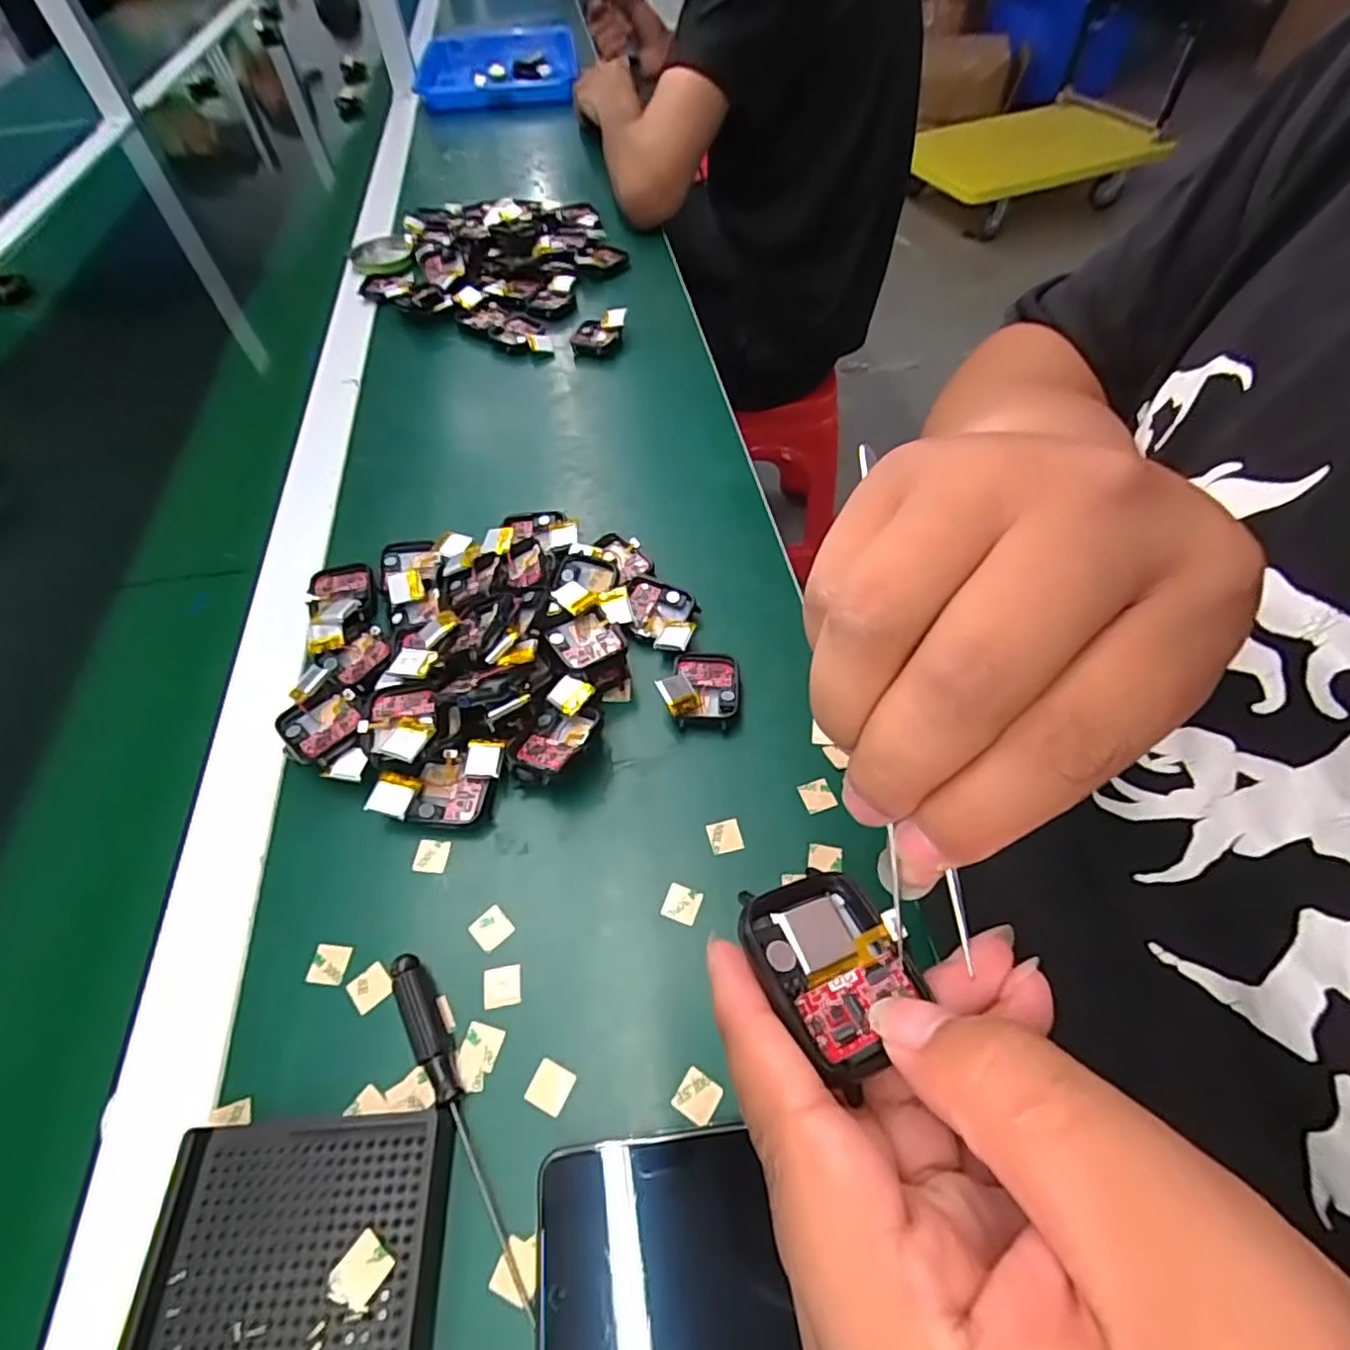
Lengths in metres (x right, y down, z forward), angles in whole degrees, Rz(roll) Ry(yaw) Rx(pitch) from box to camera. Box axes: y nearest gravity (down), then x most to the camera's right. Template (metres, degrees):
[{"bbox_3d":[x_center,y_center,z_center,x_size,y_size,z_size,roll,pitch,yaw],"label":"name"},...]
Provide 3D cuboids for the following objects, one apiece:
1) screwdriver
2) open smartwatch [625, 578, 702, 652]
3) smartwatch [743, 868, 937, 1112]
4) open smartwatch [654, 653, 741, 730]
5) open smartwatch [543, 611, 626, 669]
[{"bbox_3d":[-0.082,0.166,0.247,0.012,0.013,0.126,-28,58,-17],"label":"screwdriver"},{"bbox_3d":[-0.009,-0.032,0.385,0.044,0.015,0.048,7,55,8],"label":"open smartwatch"},{"bbox_3d":[0.038,0.068,0.155,0.037,0.018,0.044,-21,56,-12],"label":"smartwatch"},{"bbox_3d":[0.014,0.006,0.355,0.042,0.021,0.044,3,55,5],"label":"open smartwatch"},{"bbox_3d":[-0.048,-0.020,0.351,0.035,0.006,0.035,-28,55,-20],"label":"open smartwatch"}]

